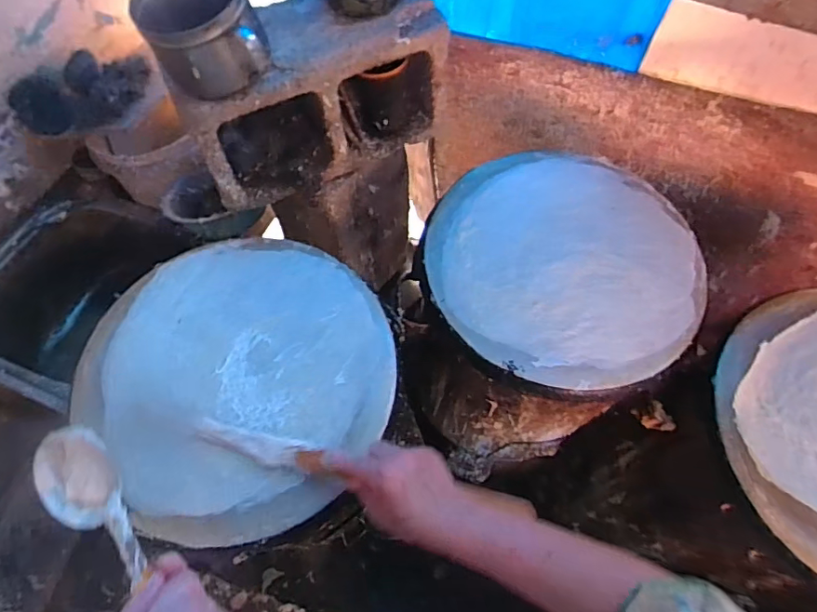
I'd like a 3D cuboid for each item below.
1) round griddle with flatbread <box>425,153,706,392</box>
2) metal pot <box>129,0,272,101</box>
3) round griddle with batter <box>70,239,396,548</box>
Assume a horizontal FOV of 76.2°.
[{"bbox_3d":[0.215,-0.068,0.714,0.361,0.023,0.358,0,63,0],"label":"round griddle with flatbread"},{"bbox_3d":[-0.245,-0.329,0.629,0.136,0.105,0.150,-19,65,-9],"label":"metal pot"},{"bbox_3d":[-0.200,0.071,0.622,0.345,0.029,0.362,0,63,0],"label":"round griddle with batter"}]

